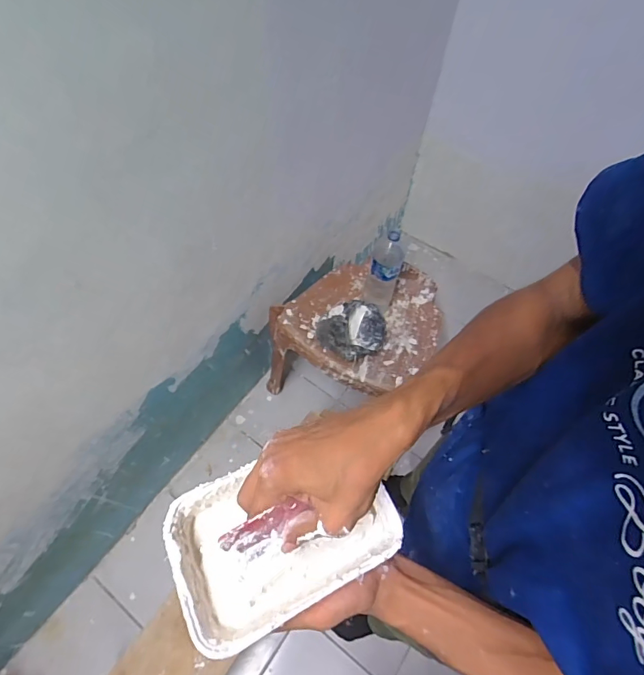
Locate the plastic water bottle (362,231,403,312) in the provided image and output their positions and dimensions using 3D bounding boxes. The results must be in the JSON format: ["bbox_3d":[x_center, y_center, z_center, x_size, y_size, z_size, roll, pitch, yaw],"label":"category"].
[{"bbox_3d":[0.176,-0.182,1.202,0.089,0.279,0.087,18,62,9],"label":"plastic water bottle"}]

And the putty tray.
[{"bbox_3d":[-0.030,0.158,0.347,0.172,0.041,0.114,-25,63,-14],"label":"putty tray"}]

